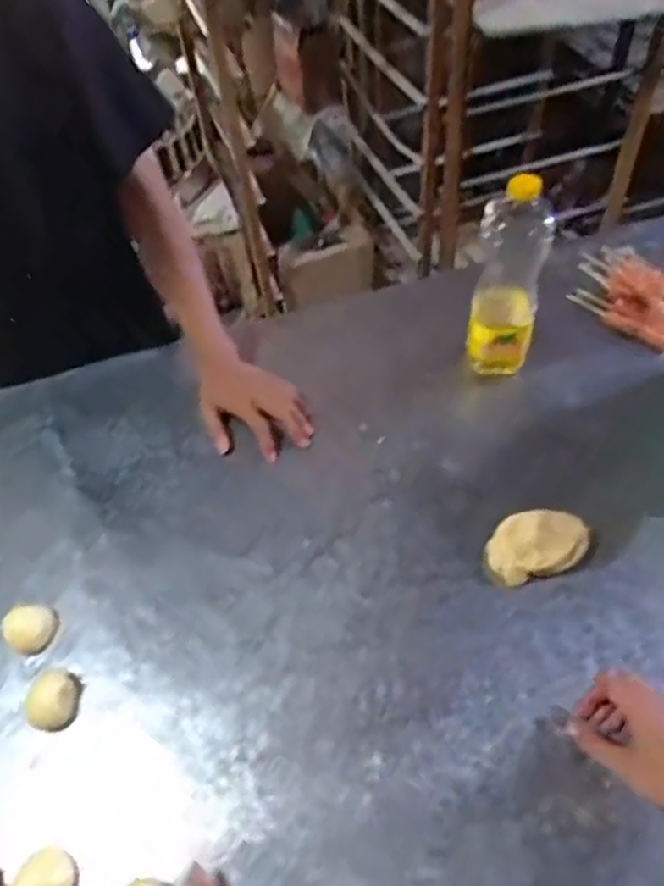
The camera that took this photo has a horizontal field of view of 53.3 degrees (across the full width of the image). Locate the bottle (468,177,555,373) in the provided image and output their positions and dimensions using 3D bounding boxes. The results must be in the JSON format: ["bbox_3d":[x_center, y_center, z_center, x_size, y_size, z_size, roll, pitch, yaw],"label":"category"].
[{"bbox_3d":[0.213,-0.197,0.802,0.082,0.255,0.090,8,56,11],"label":"bottle"}]

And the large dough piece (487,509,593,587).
[{"bbox_3d":[0.223,0.108,0.715,0.107,0.042,0.069,-11,55,-3],"label":"large dough piece"}]

